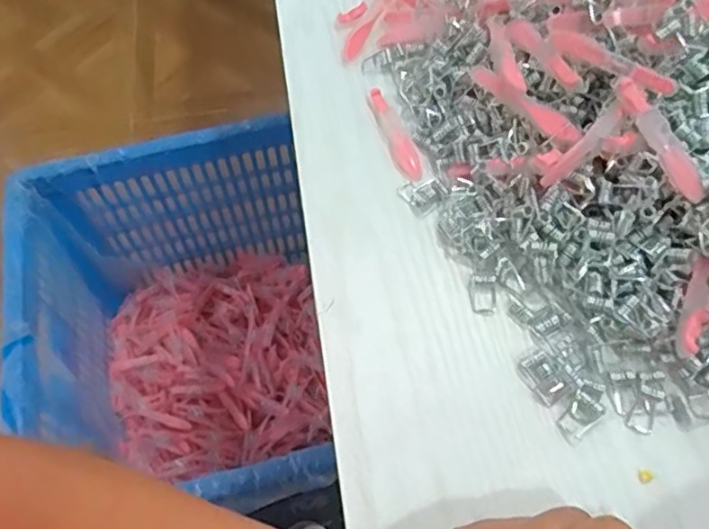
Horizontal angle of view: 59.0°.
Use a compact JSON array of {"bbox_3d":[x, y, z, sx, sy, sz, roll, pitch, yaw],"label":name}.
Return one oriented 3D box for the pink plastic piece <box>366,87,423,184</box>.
[{"bbox_3d":[0.027,-0.087,0.416,0.017,0.007,0.078,-17,59,-7],"label":"pink plastic piece"}]

